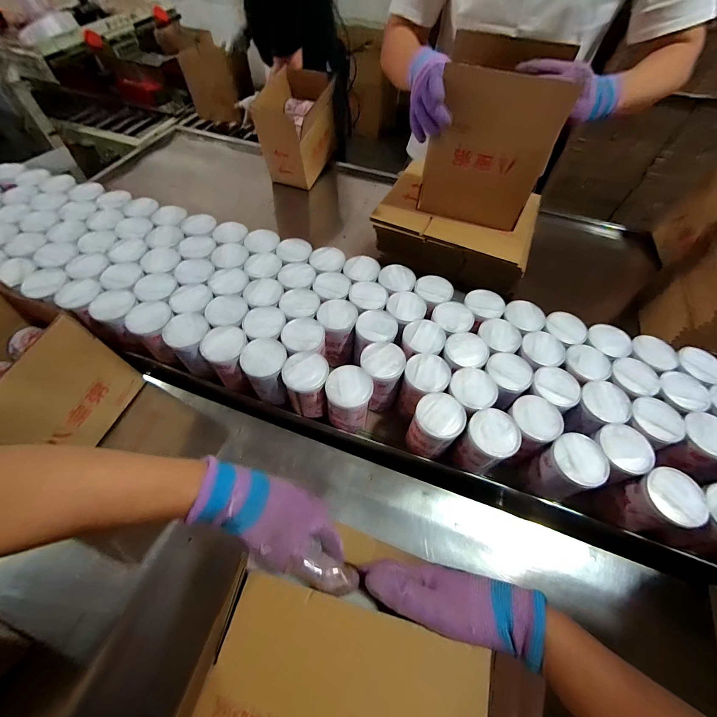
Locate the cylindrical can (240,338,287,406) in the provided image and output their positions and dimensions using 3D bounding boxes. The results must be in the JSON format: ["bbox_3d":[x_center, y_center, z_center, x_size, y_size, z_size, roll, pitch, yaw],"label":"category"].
[{"bbox_3d":[-0.139,0.022,0.512,0.061,0.087,0.067,0,57,-1],"label":"cylindrical can"}]

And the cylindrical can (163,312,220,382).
[{"bbox_3d":[-0.261,-0.015,0.541,0.059,0.102,0.063,0,57,-1],"label":"cylindrical can"}]

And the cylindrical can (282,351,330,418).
[{"bbox_3d":[-0.075,0.041,0.499,0.066,0.089,0.071,0,57,-1],"label":"cylindrical can"}]

